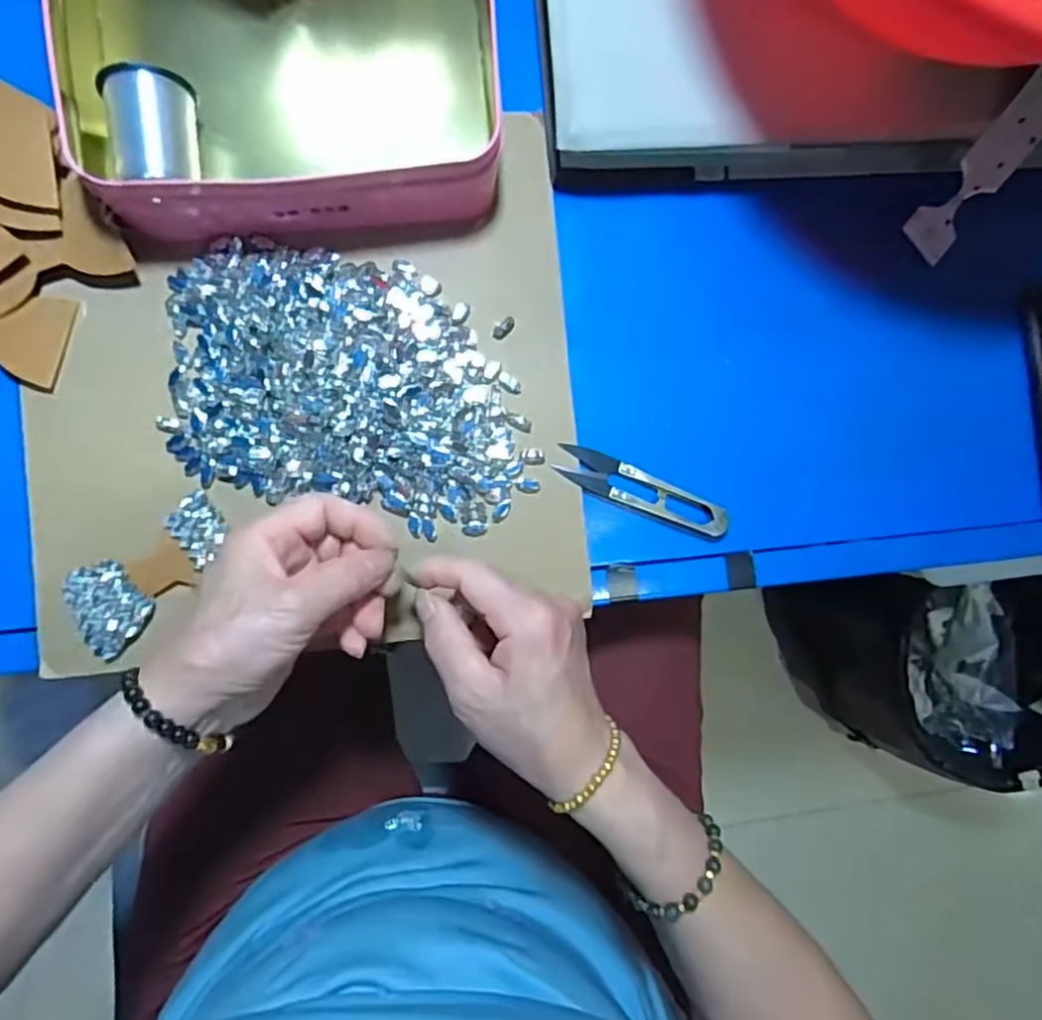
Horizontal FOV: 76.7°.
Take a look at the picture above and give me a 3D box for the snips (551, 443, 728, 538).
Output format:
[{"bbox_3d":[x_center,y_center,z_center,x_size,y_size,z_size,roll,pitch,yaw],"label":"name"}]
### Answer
[{"bbox_3d":[0.068,-0.010,0.367,0.100,0.005,0.022,22,86,-5],"label":"snips"}]

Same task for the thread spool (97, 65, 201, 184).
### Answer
[{"bbox_3d":[-0.178,-0.182,0.328,0.038,0.039,0.055,-10,89,-6],"label":"thread spool"}]

